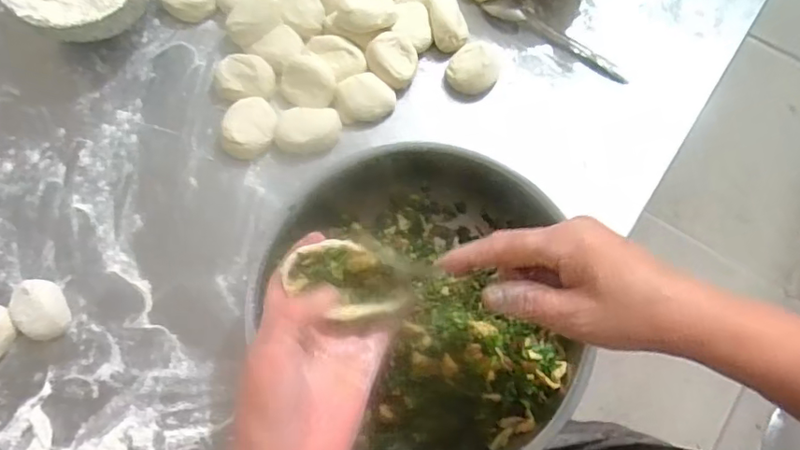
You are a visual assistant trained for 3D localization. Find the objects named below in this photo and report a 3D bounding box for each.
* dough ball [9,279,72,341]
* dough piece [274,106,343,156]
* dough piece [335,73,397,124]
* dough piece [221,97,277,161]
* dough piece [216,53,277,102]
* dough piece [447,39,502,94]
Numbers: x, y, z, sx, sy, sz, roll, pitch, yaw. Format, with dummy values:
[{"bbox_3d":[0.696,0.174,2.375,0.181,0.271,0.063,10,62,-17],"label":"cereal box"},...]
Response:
[{"bbox_3d":[-0.308,0.073,0.483,0.038,0.023,0.055,-41,78,-11],"label":"dough ball"},{"bbox_3d":[-0.086,-0.090,0.526,0.059,0.021,0.046,-3,74,-1],"label":"dough piece"},{"bbox_3d":[-0.034,-0.119,0.539,0.053,0.024,0.044,-31,76,-9],"label":"dough piece"},{"bbox_3d":[-0.139,-0.090,0.525,0.042,0.025,0.056,18,75,5],"label":"dough piece"},{"bbox_3d":[-0.146,-0.139,0.537,0.051,0.029,0.041,-15,75,-5],"label":"dough piece"},{"bbox_3d":[0.072,-0.150,0.545,0.046,0.028,0.050,0,74,0],"label":"dough piece"}]

